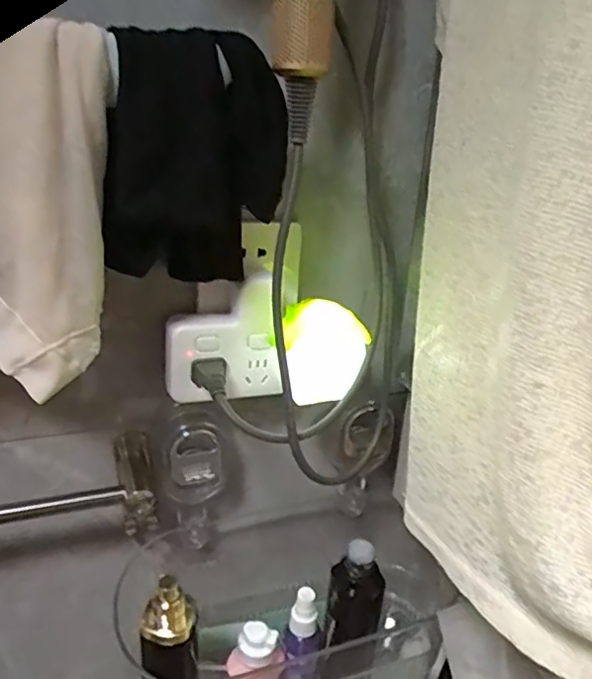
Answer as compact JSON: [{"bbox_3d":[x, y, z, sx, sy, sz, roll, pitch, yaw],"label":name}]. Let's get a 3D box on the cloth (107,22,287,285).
[{"bbox_3d":[-0.067,-0.115,0.400,0.127,0.165,0.043,-8,40,-40],"label":"cloth"}]

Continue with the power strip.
[{"bbox_3d":[-0.056,0.003,0.462,0.091,0.103,0.028,0,22,-7],"label":"power strip"}]

